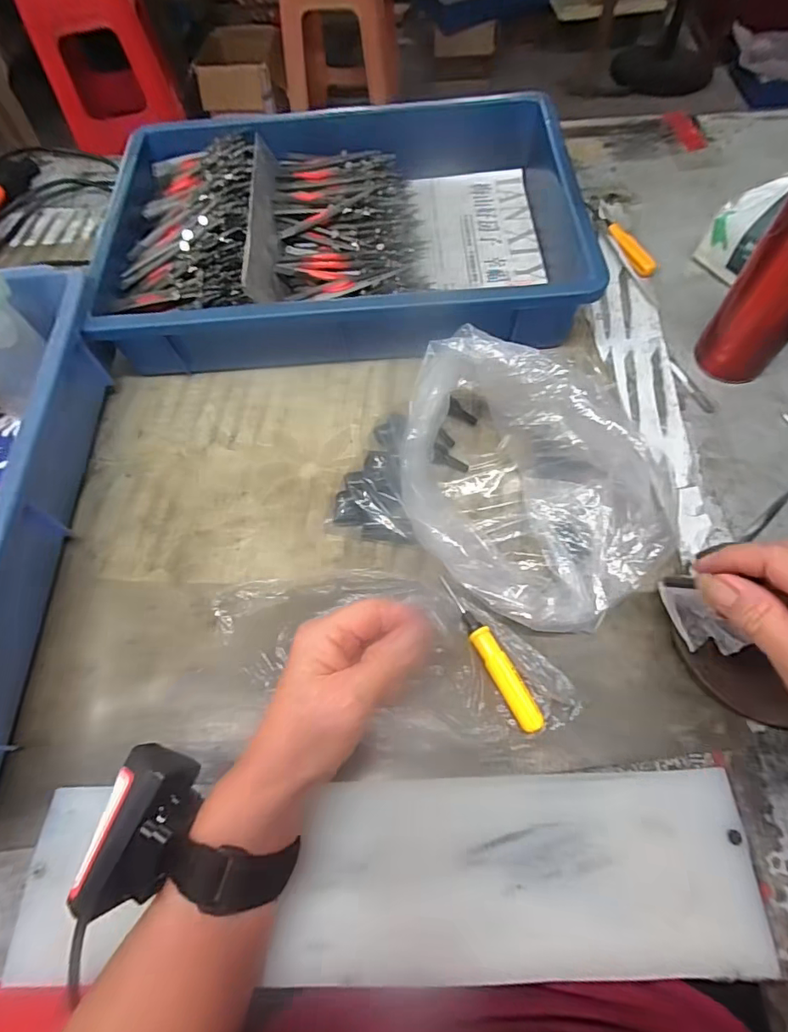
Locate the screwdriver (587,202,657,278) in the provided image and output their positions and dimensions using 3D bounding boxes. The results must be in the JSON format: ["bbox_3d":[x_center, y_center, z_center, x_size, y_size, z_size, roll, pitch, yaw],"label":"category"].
[{"bbox_3d":[0.232,-0.289,0.509,0.022,0.010,0.116,-16,64,-4],"label":"screwdriver"}]

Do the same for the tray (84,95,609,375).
[{"bbox_3d":[-0.048,-0.281,0.484,0.423,0.083,0.290,-5,64,1],"label":"tray"}]

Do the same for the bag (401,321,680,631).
[{"bbox_3d":[0.086,-0.028,0.342,0.154,0.088,0.208,-23,65,-8],"label":"bag"}]

